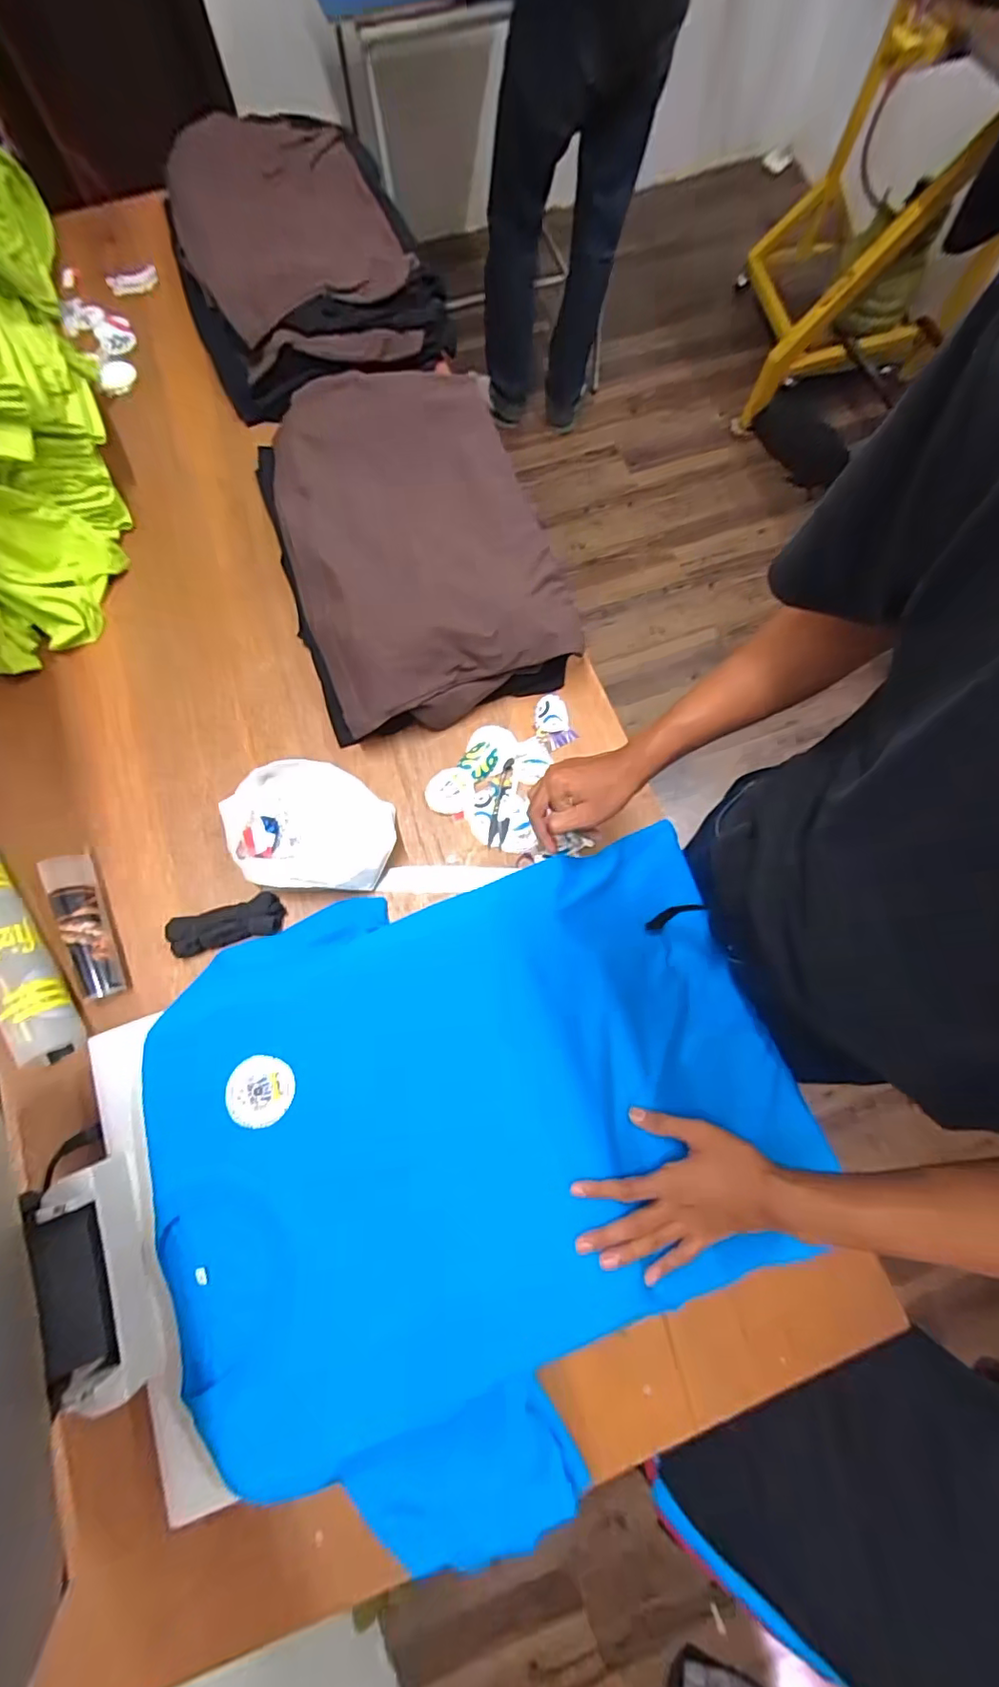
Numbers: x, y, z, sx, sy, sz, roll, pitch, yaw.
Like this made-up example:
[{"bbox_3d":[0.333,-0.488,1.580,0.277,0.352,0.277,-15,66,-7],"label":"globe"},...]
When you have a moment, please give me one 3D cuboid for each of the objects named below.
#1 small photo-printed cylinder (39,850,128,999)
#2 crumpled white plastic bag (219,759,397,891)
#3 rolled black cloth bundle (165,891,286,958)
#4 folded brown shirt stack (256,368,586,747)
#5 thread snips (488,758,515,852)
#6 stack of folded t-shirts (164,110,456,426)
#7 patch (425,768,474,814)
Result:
[{"bbox_3d":[-0.482,0.096,0.647,0.046,0.049,0.173,-21,76,-6],"label":"small photo-printed cylinder"},{"bbox_3d":[-0.232,-0.021,0.676,0.203,0.045,0.154,5,75,1],"label":"crumpled white plastic bag"},{"bbox_3d":[-0.323,0.096,0.658,0.129,0.030,0.047,-15,76,-5],"label":"rolled black cloth bundle"},{"bbox_3d":[-0.121,-0.419,0.753,0.357,0.105,0.530,-17,76,-5],"label":"folded brown shirt stack"},{"bbox_3d":[0.004,-0.052,0.717,0.023,0.010,0.120,8,75,2],"label":"thread snips"},{"bbox_3d":[-0.326,-0.935,0.881,0.380,0.144,0.468,-25,77,-7],"label":"stack of folded t-shirts"},{"bbox_3d":[-0.065,-0.068,0.715,0.061,0.006,0.057,0,82,-2],"label":"patch"}]

